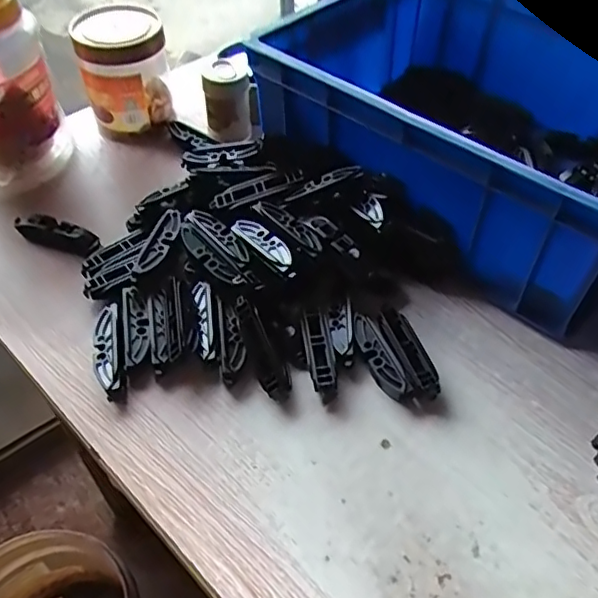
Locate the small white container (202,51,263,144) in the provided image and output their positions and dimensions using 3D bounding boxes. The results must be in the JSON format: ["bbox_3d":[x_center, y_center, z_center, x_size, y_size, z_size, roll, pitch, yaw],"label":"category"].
[{"bbox_3d":[-0.072,-0.202,0.598,0.048,0.067,0.051,-8,50,-7],"label":"small white container"}]

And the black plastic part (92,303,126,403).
[{"bbox_3d":[-0.135,0.037,0.420,0.019,0.014,0.078,-10,50,-9],"label":"black plastic part"}]

